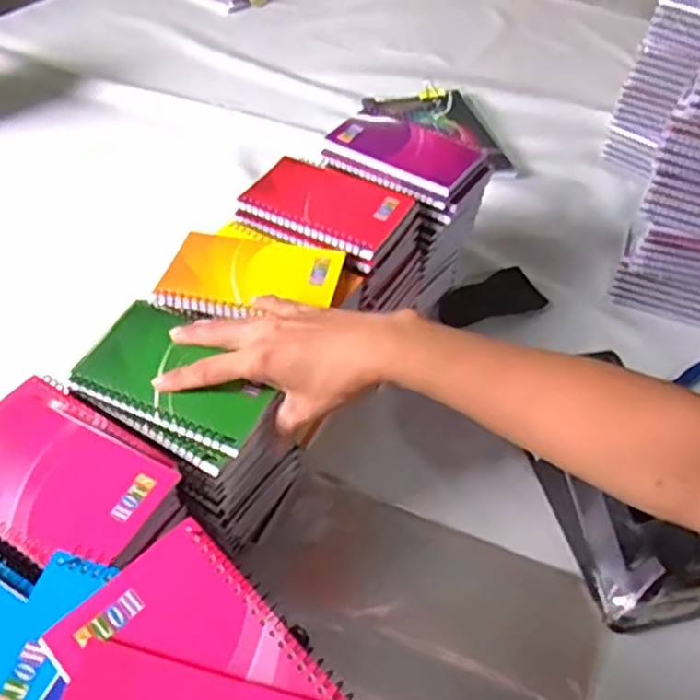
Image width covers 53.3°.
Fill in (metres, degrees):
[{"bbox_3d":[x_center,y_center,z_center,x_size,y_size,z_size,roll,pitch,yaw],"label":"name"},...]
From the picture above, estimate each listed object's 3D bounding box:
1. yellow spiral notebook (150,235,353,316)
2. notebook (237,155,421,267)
[{"bbox_3d":[-0.075,-0.056,0.533,0.129,0.011,0.085,11,49,5],"label":"yellow spiral notebook"},{"bbox_3d":[-0.019,-0.127,0.599,0.138,0.011,0.090,25,50,17],"label":"notebook"}]

